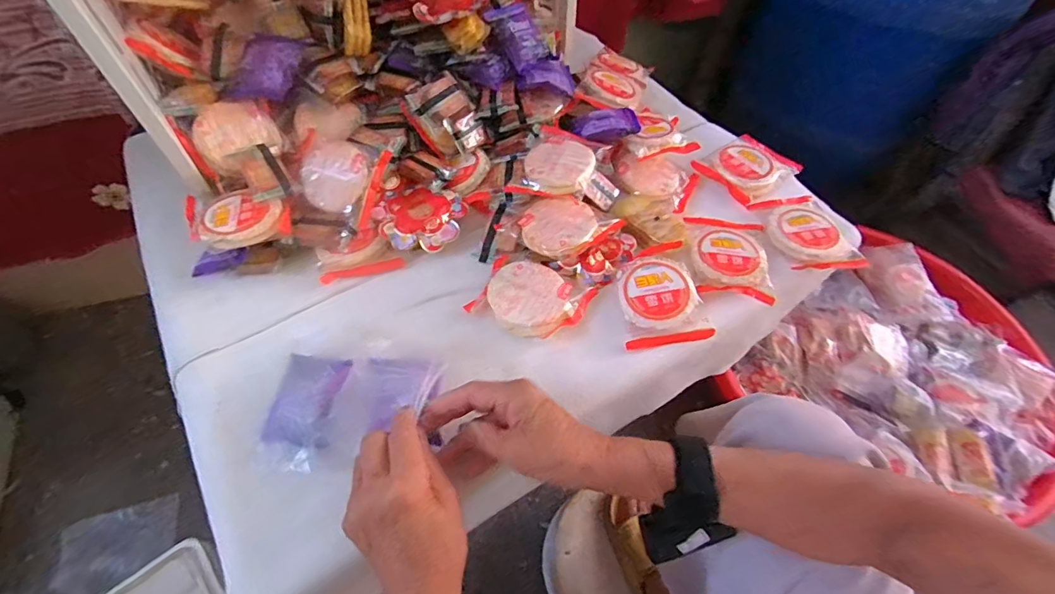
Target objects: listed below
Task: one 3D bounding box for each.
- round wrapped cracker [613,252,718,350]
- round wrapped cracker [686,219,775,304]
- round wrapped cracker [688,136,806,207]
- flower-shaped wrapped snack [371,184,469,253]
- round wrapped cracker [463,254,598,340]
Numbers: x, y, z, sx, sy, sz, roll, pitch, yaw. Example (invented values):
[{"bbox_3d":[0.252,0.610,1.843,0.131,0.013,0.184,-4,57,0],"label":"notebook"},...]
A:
[{"bbox_3d":[0.135,0.001,0.478,0.082,0.024,0.091,-5,56,-8],"label":"round wrapped cracker"},{"bbox_3d":[0.219,-0.046,0.516,0.079,0.015,0.114,7,55,0],"label":"round wrapped cracker"},{"bbox_3d":[0.278,-0.169,0.595,0.107,0.014,0.093,-35,65,-25],"label":"round wrapped cracker"},{"bbox_3d":[-0.121,-0.090,0.524,0.092,0.021,0.086,2,55,-3],"label":"flower-shaped wrapped snack"},{"bbox_3d":[0.004,0.000,0.478,0.108,0.019,0.079,24,56,11],"label":"round wrapped cracker"}]

